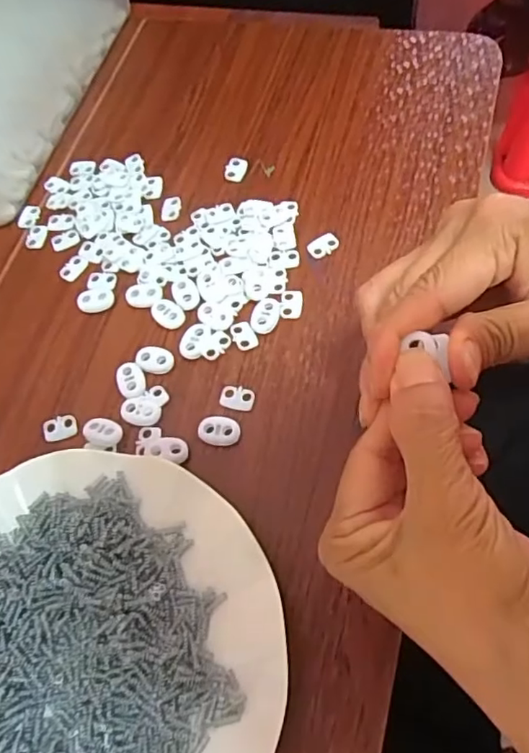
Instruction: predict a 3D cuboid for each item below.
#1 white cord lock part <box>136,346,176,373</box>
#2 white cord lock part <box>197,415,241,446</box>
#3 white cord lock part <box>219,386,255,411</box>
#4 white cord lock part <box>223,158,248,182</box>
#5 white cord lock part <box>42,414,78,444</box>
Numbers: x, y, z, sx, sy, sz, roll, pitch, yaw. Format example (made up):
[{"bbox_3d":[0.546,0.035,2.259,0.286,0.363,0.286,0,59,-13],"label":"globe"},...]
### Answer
[{"bbox_3d":[-0.063,-0.010,0.333,0.022,0.004,0.015,7,65,11],"label":"white cord lock part"},{"bbox_3d":[-0.024,0.029,0.310,0.023,0.004,0.016,10,66,12],"label":"white cord lock part"},{"bbox_3d":[-0.015,0.011,0.317,0.019,0.004,0.013,9,66,12],"label":"white cord lock part"},{"bbox_3d":[-0.020,-0.142,0.393,0.015,0.004,0.018,8,66,11],"label":"white cord lock part"},{"bbox_3d":[-0.116,0.029,0.326,0.020,0.004,0.014,-16,63,0],"label":"white cord lock part"}]

